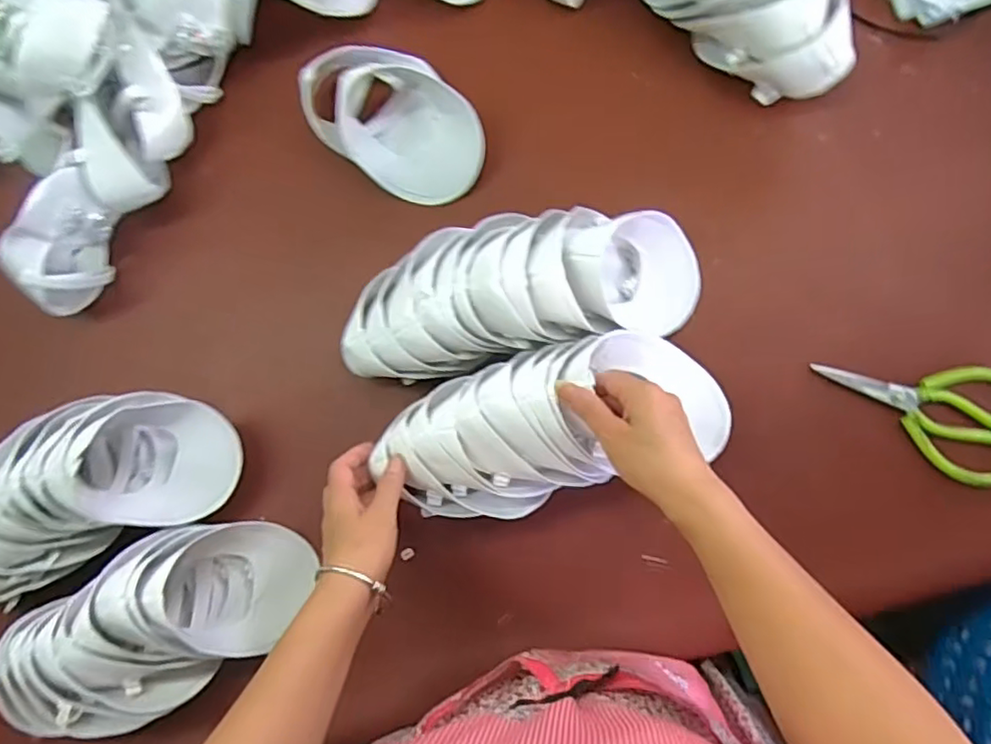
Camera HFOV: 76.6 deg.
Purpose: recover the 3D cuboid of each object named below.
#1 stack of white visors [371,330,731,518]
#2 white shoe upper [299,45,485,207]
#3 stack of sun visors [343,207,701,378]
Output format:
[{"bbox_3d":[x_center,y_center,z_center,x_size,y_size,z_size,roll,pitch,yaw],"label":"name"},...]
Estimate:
[{"bbox_3d":[0.047,0.051,0.561,0.310,0.085,0.126,-19,82,-1],"label":"stack of white visors"},{"bbox_3d":[-0.107,-0.264,0.651,0.202,0.073,0.120,36,89,9],"label":"white shoe upper"},{"bbox_3d":[0.021,-0.078,0.597,0.354,0.110,0.122,-9,83,6],"label":"stack of sun visors"}]

